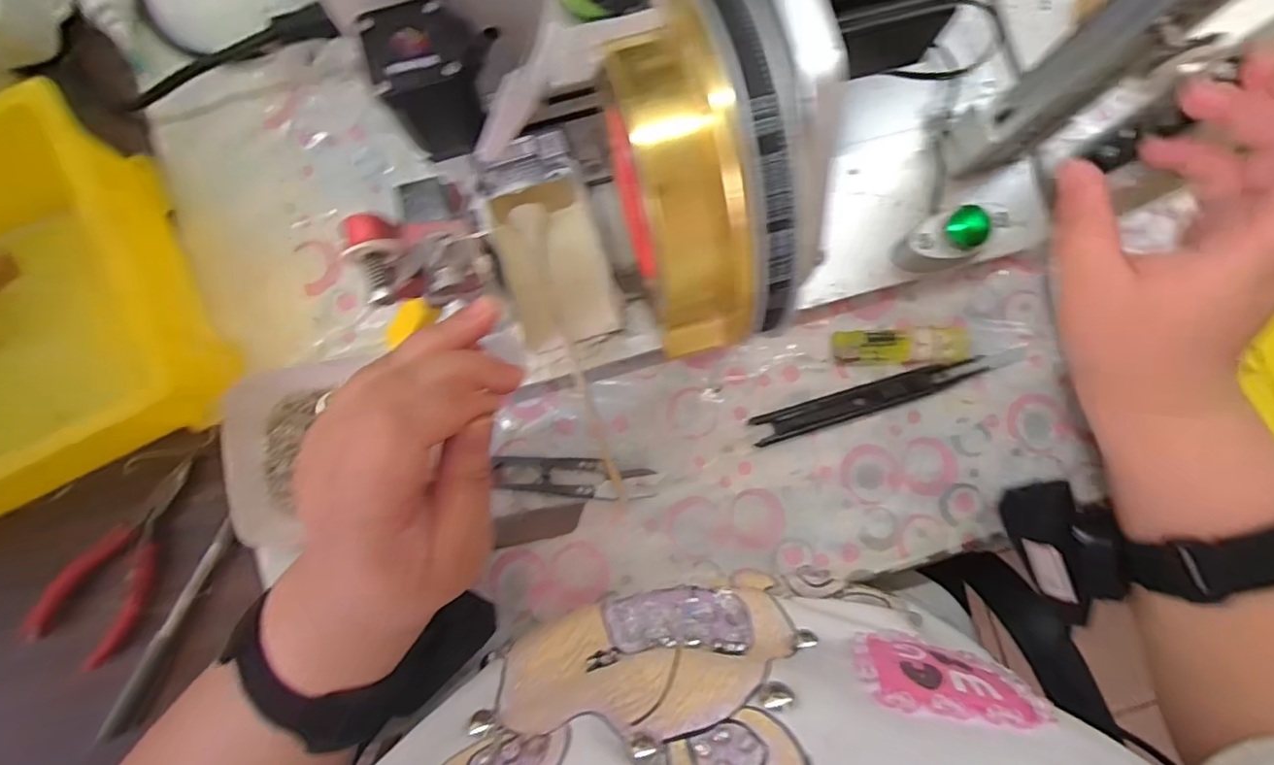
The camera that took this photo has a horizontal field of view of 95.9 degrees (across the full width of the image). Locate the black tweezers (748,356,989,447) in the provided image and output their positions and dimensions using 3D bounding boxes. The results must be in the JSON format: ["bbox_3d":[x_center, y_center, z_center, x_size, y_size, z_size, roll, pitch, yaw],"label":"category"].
[{"bbox_3d":[0.138,0.010,0.343,0.140,0.006,0.019,-16,84,-2],"label":"black tweezers"}]

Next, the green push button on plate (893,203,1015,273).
[{"bbox_3d":[0.172,-0.079,0.318,0.048,0.034,0.028,-24,84,-3],"label":"green push button on plate"}]

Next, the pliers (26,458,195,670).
[{"bbox_3d":[-0.285,0.103,0.321,0.047,0.014,0.120,38,85,4],"label":"pliers"}]

